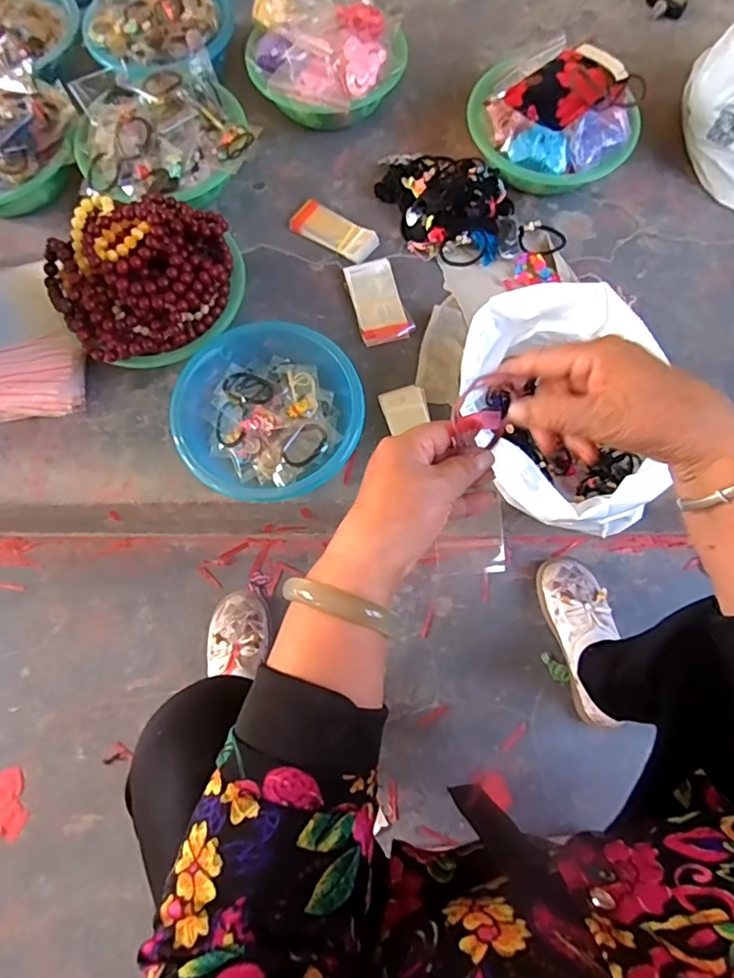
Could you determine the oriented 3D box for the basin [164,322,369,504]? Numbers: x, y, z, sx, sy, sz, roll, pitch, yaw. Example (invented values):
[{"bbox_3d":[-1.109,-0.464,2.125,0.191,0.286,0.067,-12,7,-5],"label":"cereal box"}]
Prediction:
[{"bbox_3d":[-0.126,-0.097,0.662,0.213,0.077,0.221,0,74,0],"label":"basin"}]

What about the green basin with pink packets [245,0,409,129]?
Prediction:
[{"bbox_3d":[-0.059,-0.661,0.812,0.228,0.114,0.227,0,73,0],"label":"green basin with pink packets"}]

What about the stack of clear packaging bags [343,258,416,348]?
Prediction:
[{"bbox_3d":[0.017,-0.261,0.736,0.070,0.019,0.128,-15,75,-4],"label":"stack of clear packaging bags"}]

